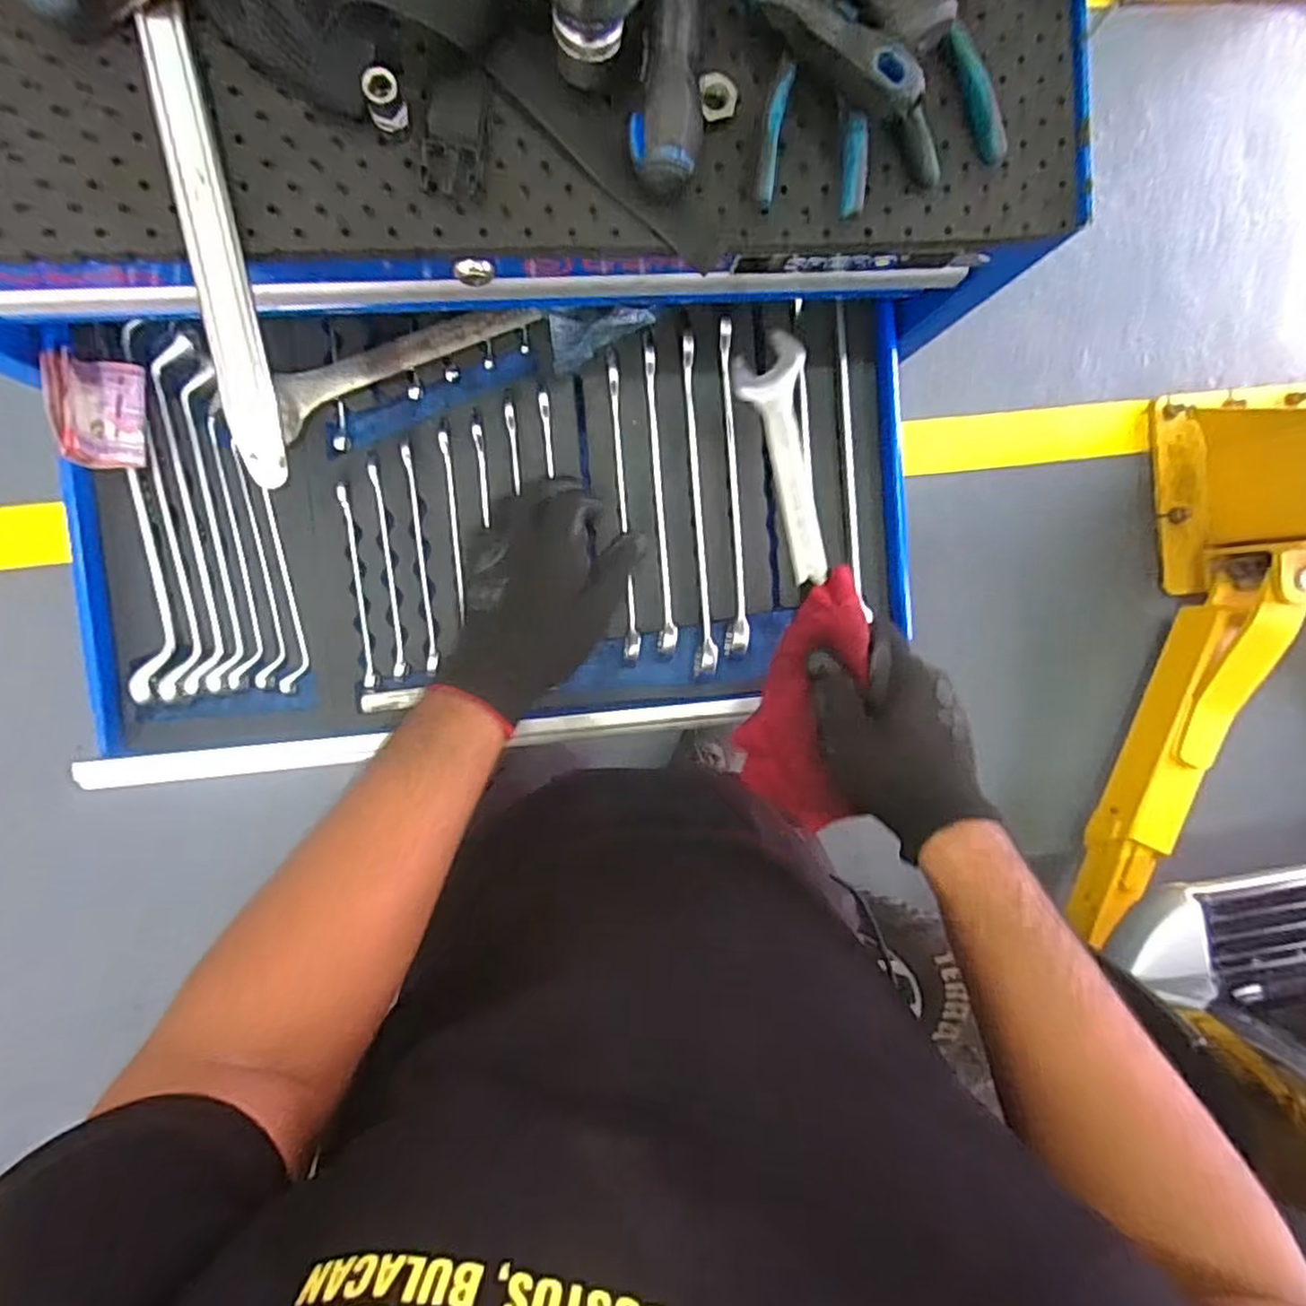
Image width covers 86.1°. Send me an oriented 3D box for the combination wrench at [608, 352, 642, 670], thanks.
[{"bbox_3d":[-0.022,-0.109,0.526,0.012,0.016,0.228,-4,92,-9],"label":"combination wrench"}]

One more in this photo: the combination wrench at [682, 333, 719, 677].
[{"bbox_3d":[0.035,-0.107,0.528,0.016,0.027,0.249,-4,92,-9],"label":"combination wrench"}]

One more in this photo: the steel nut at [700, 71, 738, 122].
[{"bbox_3d":[0.033,-0.283,0.357,0.020,0.007,0.021,0,92,-9],"label":"steel nut"}]

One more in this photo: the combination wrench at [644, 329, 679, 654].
[{"bbox_3d":[0.005,-0.118,0.524,0.012,0.018,0.234,-4,92,-9],"label":"combination wrench"}]

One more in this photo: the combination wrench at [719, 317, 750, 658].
[{"bbox_3d":[0.060,-0.121,0.533,0.015,0.031,0.244,-3,92,-9],"label":"combination wrench"}]

